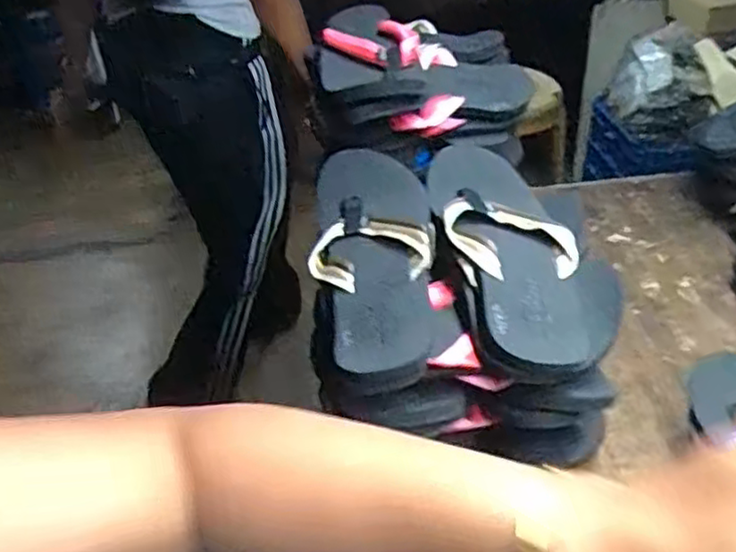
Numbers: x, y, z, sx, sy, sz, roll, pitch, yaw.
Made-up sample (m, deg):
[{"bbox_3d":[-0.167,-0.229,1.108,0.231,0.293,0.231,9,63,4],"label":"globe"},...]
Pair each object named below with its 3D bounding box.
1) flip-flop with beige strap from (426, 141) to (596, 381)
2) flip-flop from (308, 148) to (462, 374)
[{"bbox_3d":[0.110,-0.023,0.578,0.104,0.060,0.240,-7,38,-4],"label":"flip-flop with beige strap"},{"bbox_3d":[0.006,-0.020,0.579,0.108,0.066,0.241,-6,38,-2],"label":"flip-flop"}]

